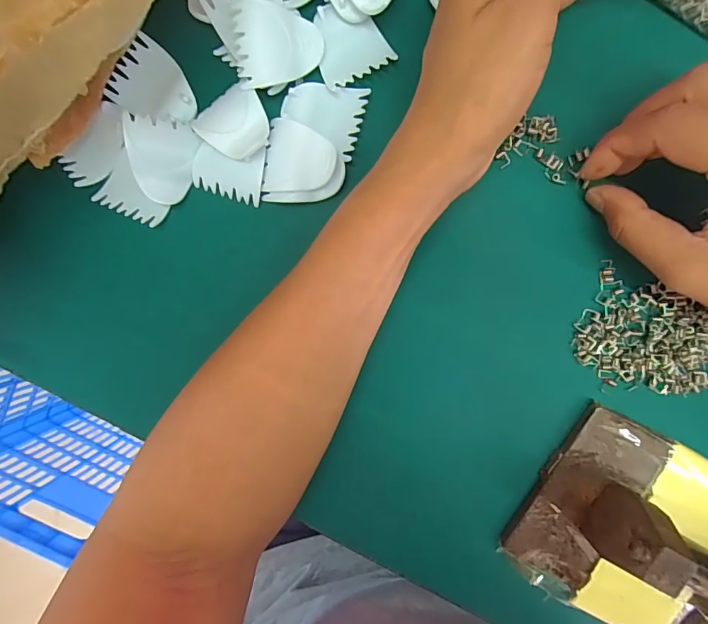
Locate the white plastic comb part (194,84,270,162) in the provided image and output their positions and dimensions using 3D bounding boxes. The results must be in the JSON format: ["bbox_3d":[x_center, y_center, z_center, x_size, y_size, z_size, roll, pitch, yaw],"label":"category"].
[{"bbox_3d":[-0.064,-0.103,0.230,0.036,0.008,0.035,40,97,0],"label":"white plastic comb part"}]

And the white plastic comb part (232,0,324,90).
[{"bbox_3d":[-0.040,-0.140,0.224,0.045,0.007,0.038,-3,112,-16],"label":"white plastic comb part"}]

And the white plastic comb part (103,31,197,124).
[{"bbox_3d":[-0.109,-0.126,0.232,0.046,0.014,0.040,28,97,2],"label":"white plastic comb part"}]

